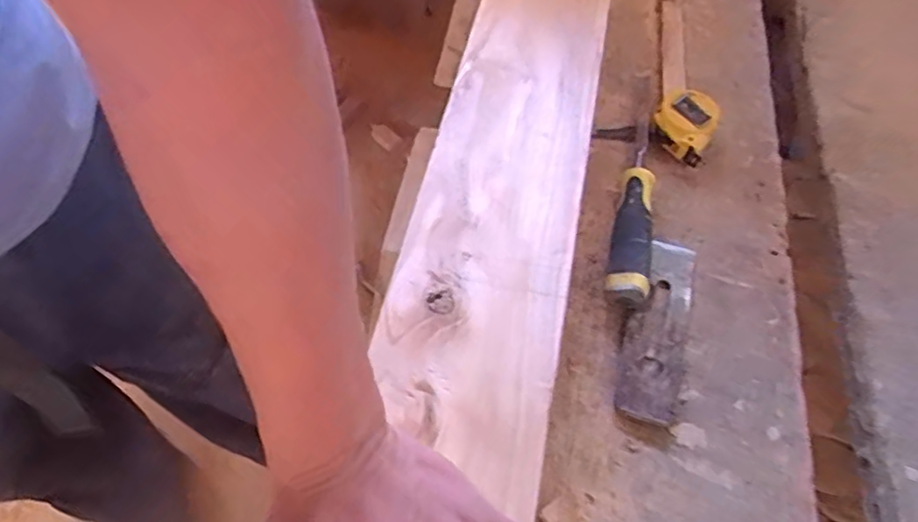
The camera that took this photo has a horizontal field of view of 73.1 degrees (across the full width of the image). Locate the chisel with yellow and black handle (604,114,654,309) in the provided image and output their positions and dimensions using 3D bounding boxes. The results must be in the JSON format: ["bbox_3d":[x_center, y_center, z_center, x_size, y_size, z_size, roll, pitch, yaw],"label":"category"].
[{"bbox_3d":[0.150,-0.048,0.529,0.029,0.029,0.201,12,59,7],"label":"chisel with yellow and black handle"}]

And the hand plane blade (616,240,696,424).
[{"bbox_3d":[0.153,0.049,0.474,0.045,0.010,0.153,16,55,9],"label":"hand plane blade"}]

